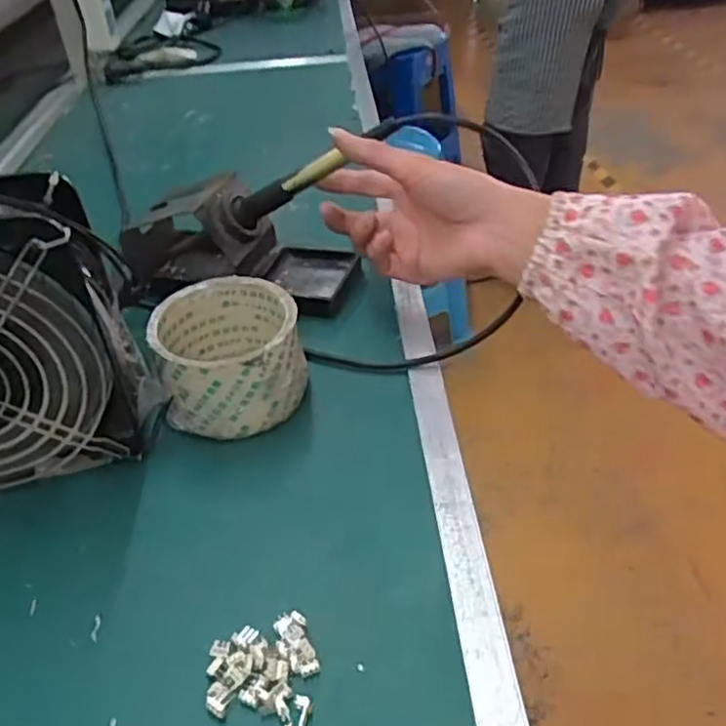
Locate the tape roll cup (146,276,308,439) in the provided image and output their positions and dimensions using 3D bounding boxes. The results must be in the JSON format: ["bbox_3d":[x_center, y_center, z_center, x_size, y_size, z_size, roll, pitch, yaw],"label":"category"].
[{"bbox_3d":[-0.076,-0.004,0.397,0.081,0.058,0.082,-4,38,3],"label":"tape roll cup"}]

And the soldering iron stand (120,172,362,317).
[{"bbox_3d":[-0.092,-0.092,0.495,0.171,0.072,0.075,12,42,22],"label":"soldering iron stand"}]

